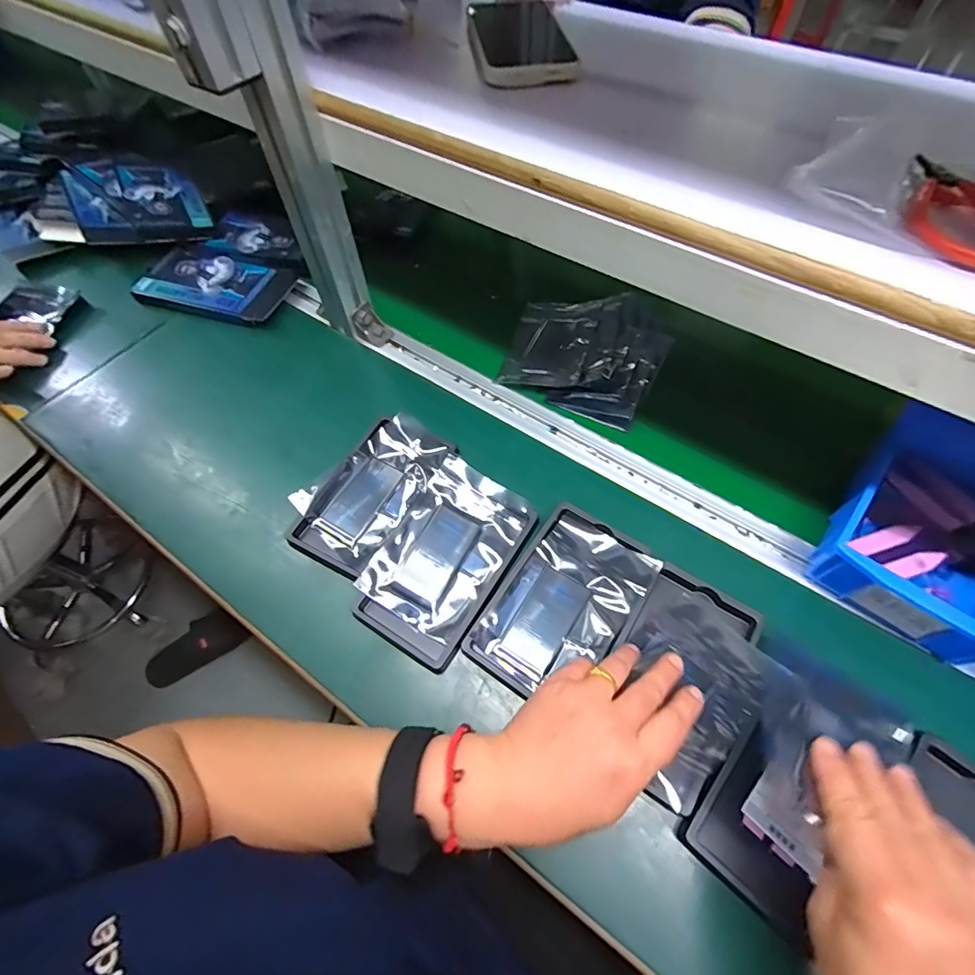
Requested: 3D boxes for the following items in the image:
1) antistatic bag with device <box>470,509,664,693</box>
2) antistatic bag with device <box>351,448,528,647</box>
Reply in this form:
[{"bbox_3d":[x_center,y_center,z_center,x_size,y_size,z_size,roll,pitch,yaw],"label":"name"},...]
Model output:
[{"bbox_3d":[0.065,0.094,0.396,0.094,0.019,0.143,34,64,19],"label":"antistatic bag with device"},{"bbox_3d":[-0.035,0.049,0.420,0.093,0.021,0.144,29,63,16],"label":"antistatic bag with device"}]

